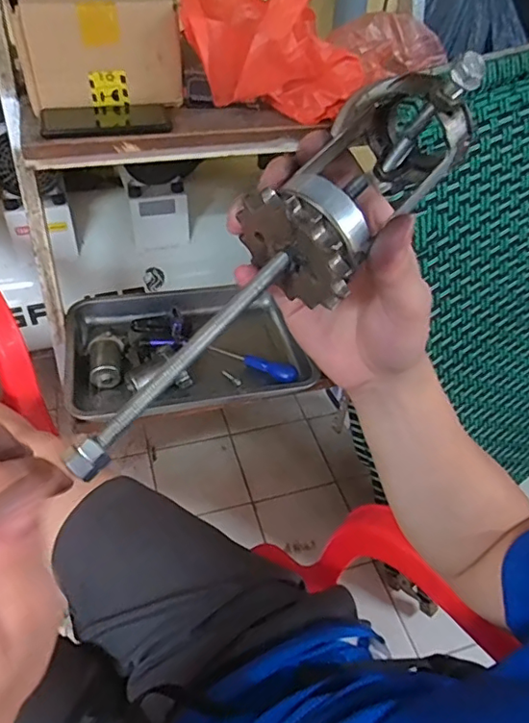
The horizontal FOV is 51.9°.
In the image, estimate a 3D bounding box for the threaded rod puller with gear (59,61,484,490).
[{"bbox_3d":[0.007,-0.044,0.225,0.057,0.064,0.223,32,70,28],"label":"threaded rod puller with gear"}]

